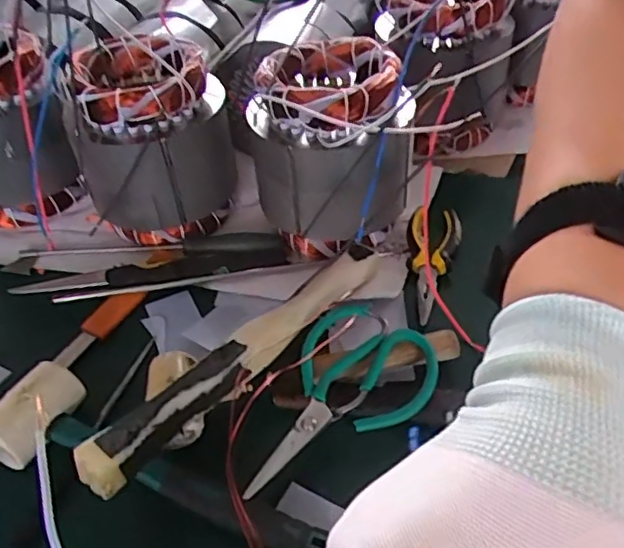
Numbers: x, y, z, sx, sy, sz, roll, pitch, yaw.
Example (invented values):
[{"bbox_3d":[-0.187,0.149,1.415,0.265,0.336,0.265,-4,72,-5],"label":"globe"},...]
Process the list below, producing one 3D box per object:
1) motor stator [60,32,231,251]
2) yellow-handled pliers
[{"bbox_3d":[-0.159,-0.131,0.615,0.148,0.168,0.133,-14,46,-11],"label":"motor stator"},{"bbox_3d":[0.117,-0.012,0.594,0.051,0.025,0.136,6,46,8],"label":"yellow-handled pliers"}]

